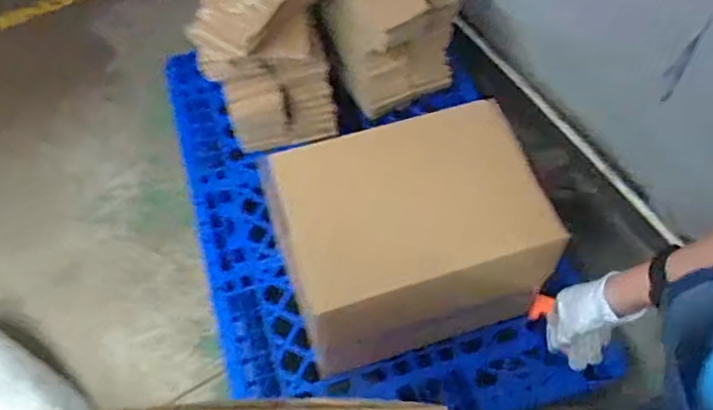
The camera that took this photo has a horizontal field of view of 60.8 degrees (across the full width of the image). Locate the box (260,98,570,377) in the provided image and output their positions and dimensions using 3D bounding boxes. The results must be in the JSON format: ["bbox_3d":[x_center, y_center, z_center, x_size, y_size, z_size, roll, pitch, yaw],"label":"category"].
[{"bbox_3d":[0.096,0.076,1.254,0.471,0.397,0.352,-15,59,-9],"label":"box"}]

